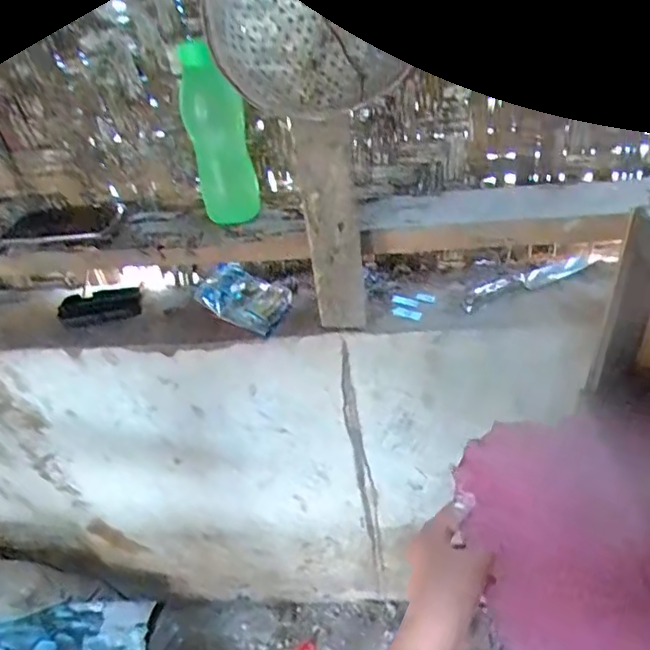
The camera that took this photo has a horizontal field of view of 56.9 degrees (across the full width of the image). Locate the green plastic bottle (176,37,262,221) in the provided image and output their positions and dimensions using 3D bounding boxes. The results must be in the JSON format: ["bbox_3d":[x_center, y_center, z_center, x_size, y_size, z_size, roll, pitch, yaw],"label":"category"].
[{"bbox_3d":[-0.125,-0.212,0.696,0.067,0.201,0.054,16,46,24],"label":"green plastic bottle"}]

